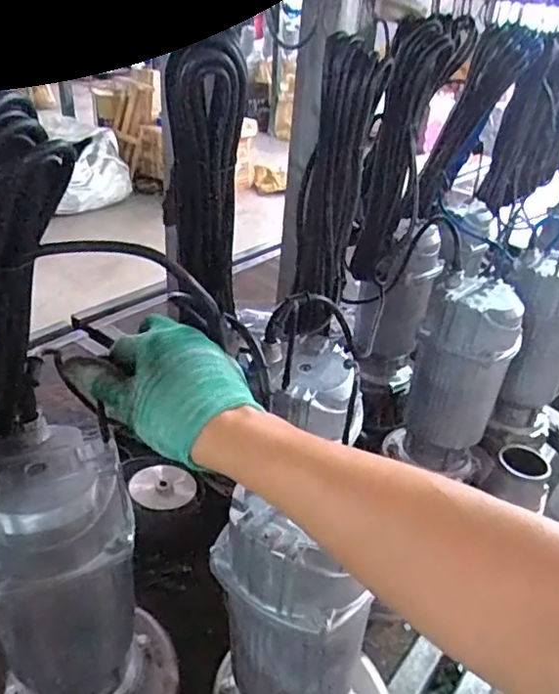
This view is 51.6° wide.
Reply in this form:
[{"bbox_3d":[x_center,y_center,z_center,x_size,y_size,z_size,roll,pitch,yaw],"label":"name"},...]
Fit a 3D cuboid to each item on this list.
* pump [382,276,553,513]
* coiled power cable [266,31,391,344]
[{"bbox_3d":[0.310,0.082,0.861,0.239,0.327,0.144,22,36,25],"label":"pump"},{"bbox_3d":[0.056,-0.161,0.687,0.085,0.343,0.056,5,32,0],"label":"coiled power cable"}]

